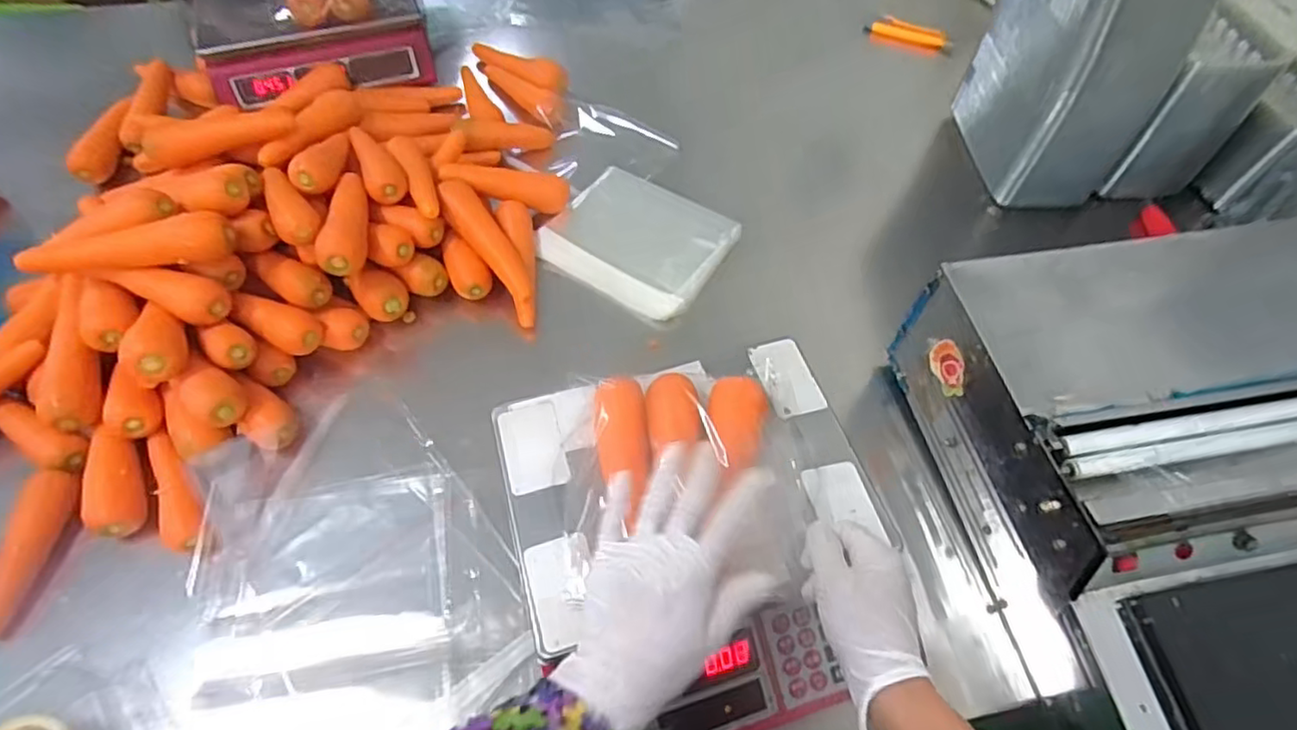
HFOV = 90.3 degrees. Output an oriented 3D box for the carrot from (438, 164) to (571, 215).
[{"bbox_3d":[-0.189,-0.239,0.863,0.166,0.040,0.041,8,54,-20],"label":"carrot"}]

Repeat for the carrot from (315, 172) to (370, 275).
[{"bbox_3d":[-0.347,-0.167,0.743,0.048,0.044,0.169,-7,57,-7],"label":"carrot"}]

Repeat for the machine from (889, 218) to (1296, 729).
[{"bbox_3d":[0.556,0.091,0.605,0.472,0.176,0.450,-8,57,-8],"label":"machine"}]

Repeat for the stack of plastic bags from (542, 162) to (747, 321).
[{"bbox_3d":[-0.017,-0.173,0.859,0.228,0.033,0.187,29,60,16],"label":"stack of plastic bags"}]

